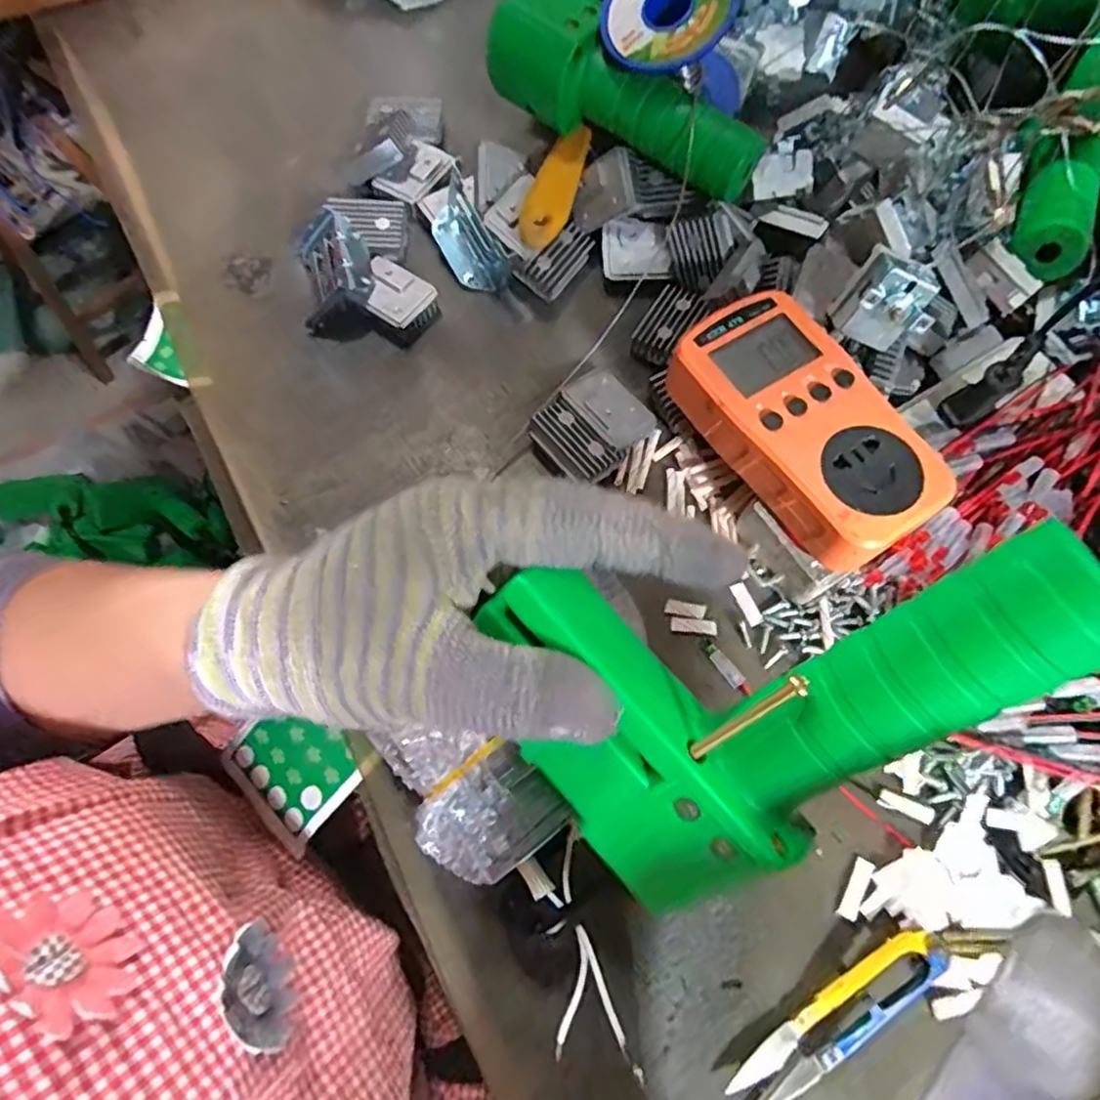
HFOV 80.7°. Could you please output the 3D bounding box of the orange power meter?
[{"bbox_3d":[0.112,-0.054,0.293,0.070,0.035,0.126,-33,75,-11],"label":"orange power meter"}]

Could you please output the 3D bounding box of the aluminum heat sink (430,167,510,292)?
[{"bbox_3d":[-0.048,-0.175,0.370,0.031,0.010,0.058,-30,93,27],"label":"aluminum heat sink"}]

